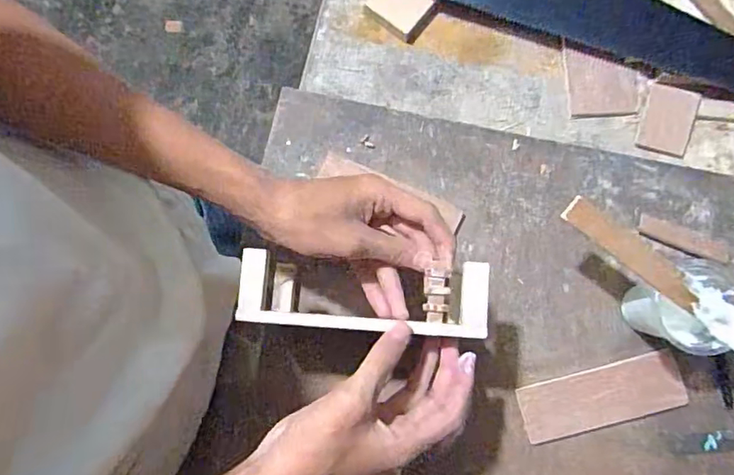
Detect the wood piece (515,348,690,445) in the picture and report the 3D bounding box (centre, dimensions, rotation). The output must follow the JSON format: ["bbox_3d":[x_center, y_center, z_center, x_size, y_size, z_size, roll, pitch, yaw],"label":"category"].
[{"bbox_3d":[0.213,0.145,0.483,0.146,0.008,0.051,-15,81,1],"label":"wood piece"}]

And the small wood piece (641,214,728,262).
[{"bbox_3d":[0.297,0.001,0.496,0.084,0.011,0.021,19,83,6],"label":"small wood piece"}]

